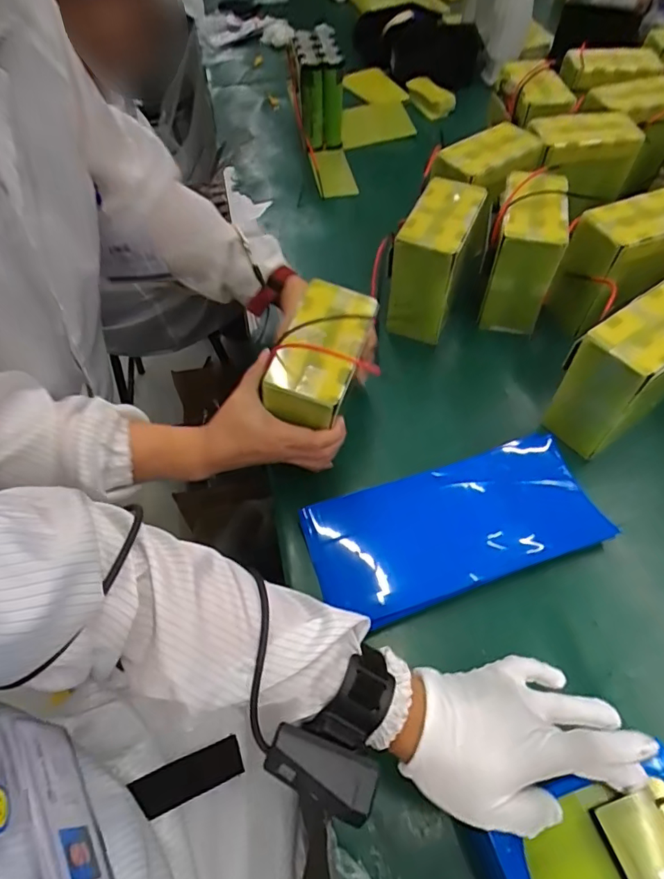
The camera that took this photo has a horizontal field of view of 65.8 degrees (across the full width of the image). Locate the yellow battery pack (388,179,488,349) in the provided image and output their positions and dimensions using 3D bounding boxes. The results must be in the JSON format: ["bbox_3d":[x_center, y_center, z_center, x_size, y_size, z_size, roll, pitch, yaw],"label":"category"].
[{"bbox_3d":[0.129,-0.226,0.656,0.074,0.135,0.137,20,59,14],"label":"yellow battery pack"}]

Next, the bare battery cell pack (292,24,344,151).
[{"bbox_3d":[-0.027,-0.642,0.944,0.085,0.151,0.168,-4,57,-1],"label":"bare battery cell pack"}]

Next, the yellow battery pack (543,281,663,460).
[{"bbox_3d":[0.317,-0.068,0.560,0.149,0.149,0.076,-33,62,-19],"label":"yellow battery pack"}]

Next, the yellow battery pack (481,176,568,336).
[{"bbox_3d":[0.245,-0.242,0.668,0.082,0.140,0.141,14,58,11],"label":"yellow battery pack"}]

